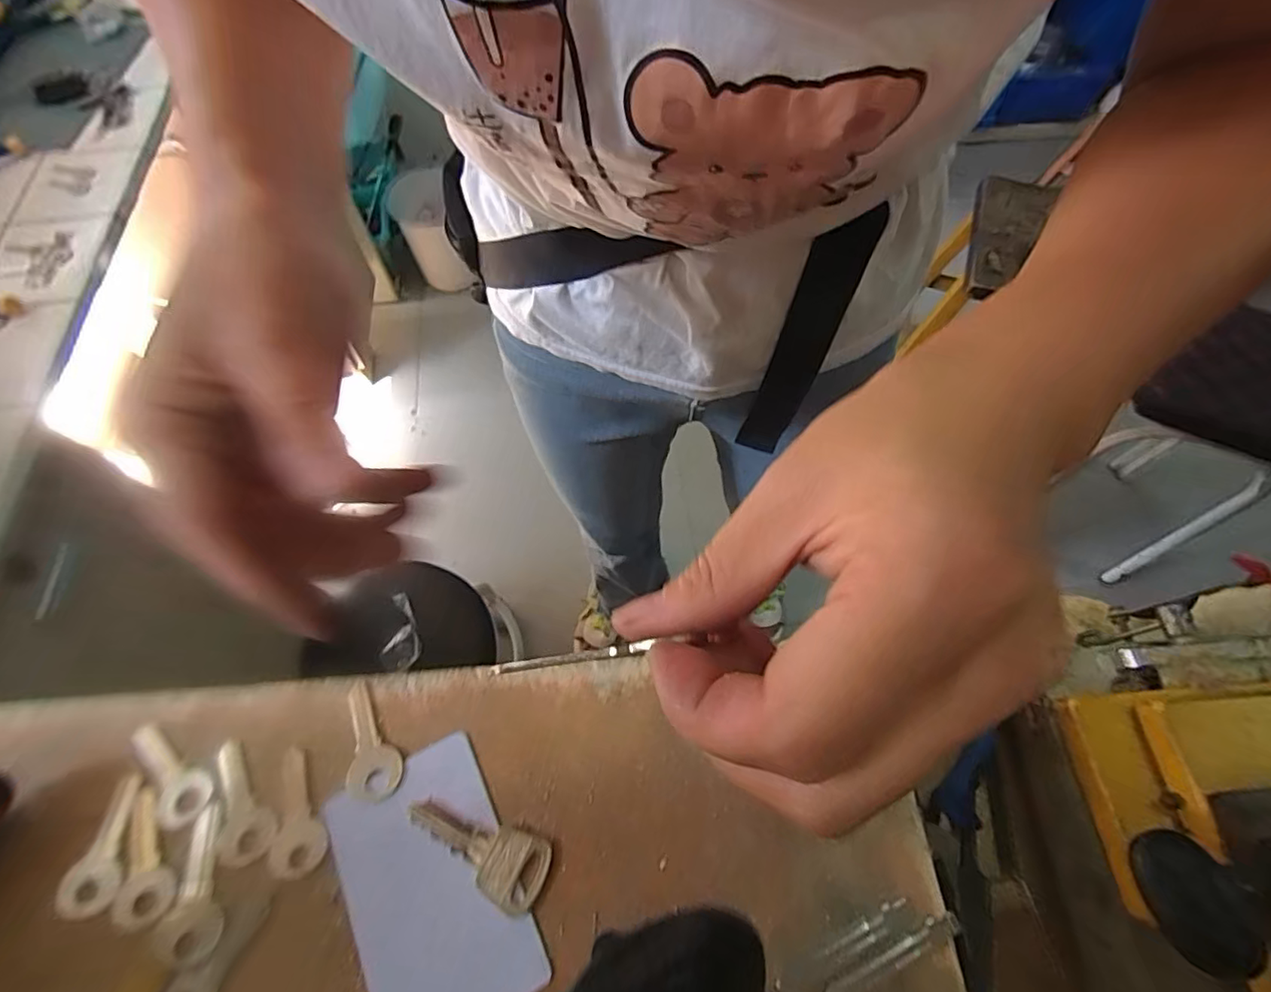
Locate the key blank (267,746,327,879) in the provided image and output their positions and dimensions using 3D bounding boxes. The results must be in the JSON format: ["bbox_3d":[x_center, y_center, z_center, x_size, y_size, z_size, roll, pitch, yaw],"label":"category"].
[{"bbox_3d":[-0.120,0.112,0.204,0.018,0.004,0.041,-6,64,-4],"label":"key blank"}]

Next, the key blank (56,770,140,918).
[{"bbox_3d":[-0.185,0.120,0.197,0.017,0.004,0.042,-5,64,-3],"label":"key blank"}]

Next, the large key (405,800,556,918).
[{"bbox_3d":[-0.056,0.123,0.199,0.052,0.004,0.022,24,66,11],"label":"large key"}]

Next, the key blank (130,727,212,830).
[{"bbox_3d":[-0.170,0.100,0.209,0.018,0.004,0.041,-32,68,-16],"label":"key blank"}]

